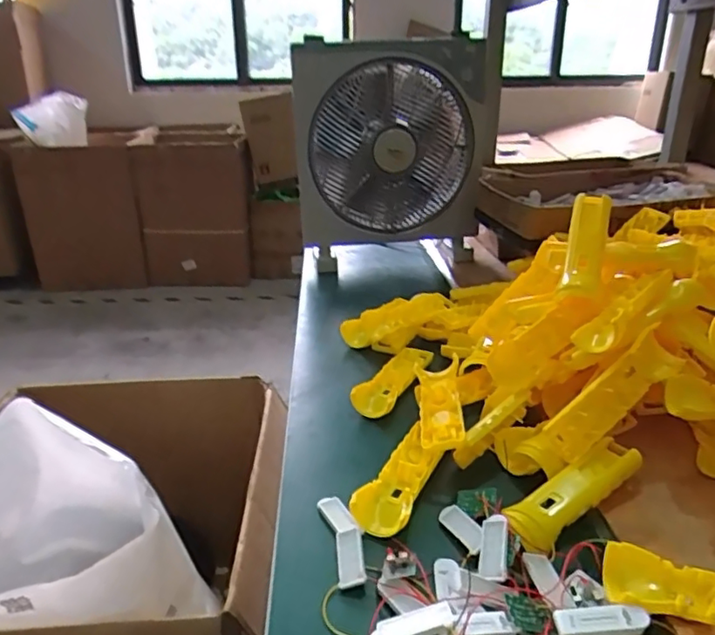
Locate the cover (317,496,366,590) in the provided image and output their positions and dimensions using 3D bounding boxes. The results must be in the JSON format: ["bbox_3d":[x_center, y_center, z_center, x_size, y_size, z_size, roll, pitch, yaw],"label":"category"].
[{"bbox_3d":[-0.012,0.186,0.488,0.027,0.013,0.102,-8,24,-12],"label":"cover"}]

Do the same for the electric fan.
[{"bbox_3d":[0.070,-0.321,1.110,0.382,0.362,0.140,0,23,3],"label":"electric fan"}]

